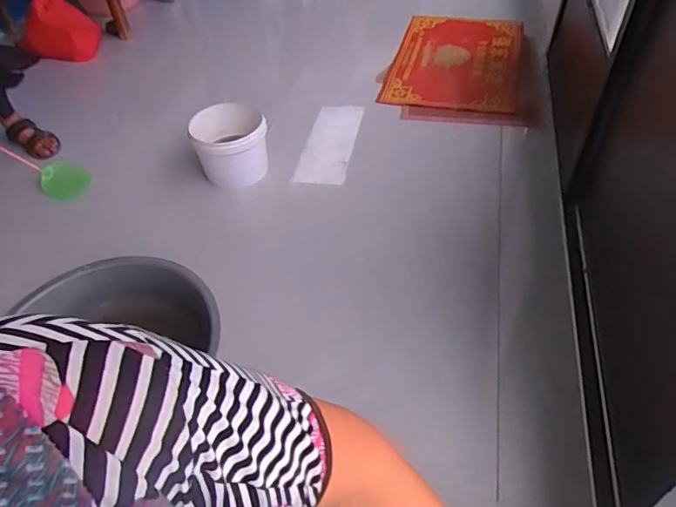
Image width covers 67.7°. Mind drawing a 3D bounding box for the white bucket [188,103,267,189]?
[{"bbox_3d":[-0.334,-0.341,1.596,0.224,0.174,0.223,-15,47,-7],"label":"white bucket"}]

